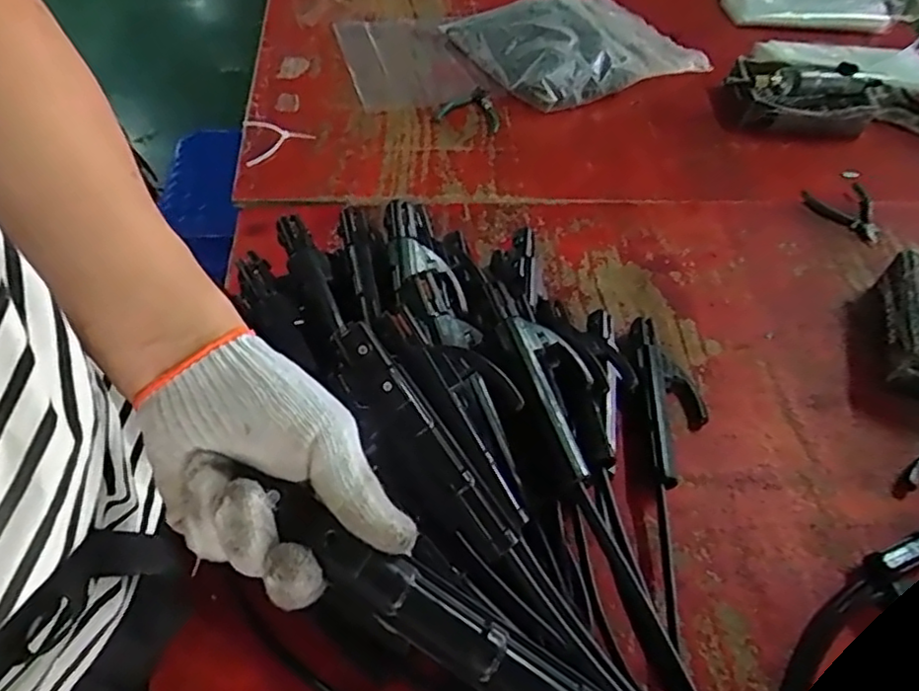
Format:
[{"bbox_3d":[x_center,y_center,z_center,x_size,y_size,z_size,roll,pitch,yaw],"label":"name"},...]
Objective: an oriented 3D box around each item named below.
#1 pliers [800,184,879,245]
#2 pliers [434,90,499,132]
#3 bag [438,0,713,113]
[{"bbox_3d":[0.541,-0.181,0.886,0.091,0.021,0.119,-6,54,-9],"label":"pliers"},{"bbox_3d":[0.016,-0.374,0.996,0.097,0.014,0.100,7,53,1],"label":"pliers"},{"bbox_3d":[0.209,-0.531,1.104,0.377,0.068,0.290,-24,59,-21],"label":"bag"}]

